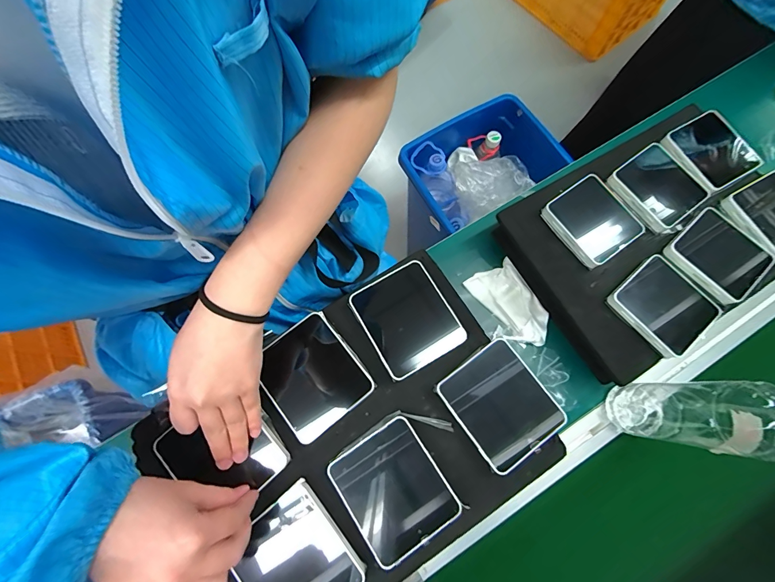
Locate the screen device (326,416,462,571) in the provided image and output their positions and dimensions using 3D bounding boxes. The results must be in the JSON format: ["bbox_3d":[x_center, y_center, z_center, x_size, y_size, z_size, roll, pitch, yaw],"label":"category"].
[{"bbox_3d":[0.006,0.175,0.318,0.084,0.006,0.097,-32,78,-8],"label":"screen device"}]

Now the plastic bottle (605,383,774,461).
[{"bbox_3d":[0.317,0.123,0.353,0.059,0.223,0.062,8,76,2],"label":"plastic bottle"}]

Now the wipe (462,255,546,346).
[{"bbox_3d":[0.170,0.019,0.495,0.067,0.019,0.121,-31,78,-8],"label":"wipe"}]

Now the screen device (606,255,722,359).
[{"bbox_3d":[0.326,0.014,0.421,0.092,0.023,0.096,-40,79,-10],"label":"screen device"}]

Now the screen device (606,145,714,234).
[{"bbox_3d":[0.349,-0.134,0.460,0.095,0.014,0.099,-35,78,-9],"label":"screen device"}]

